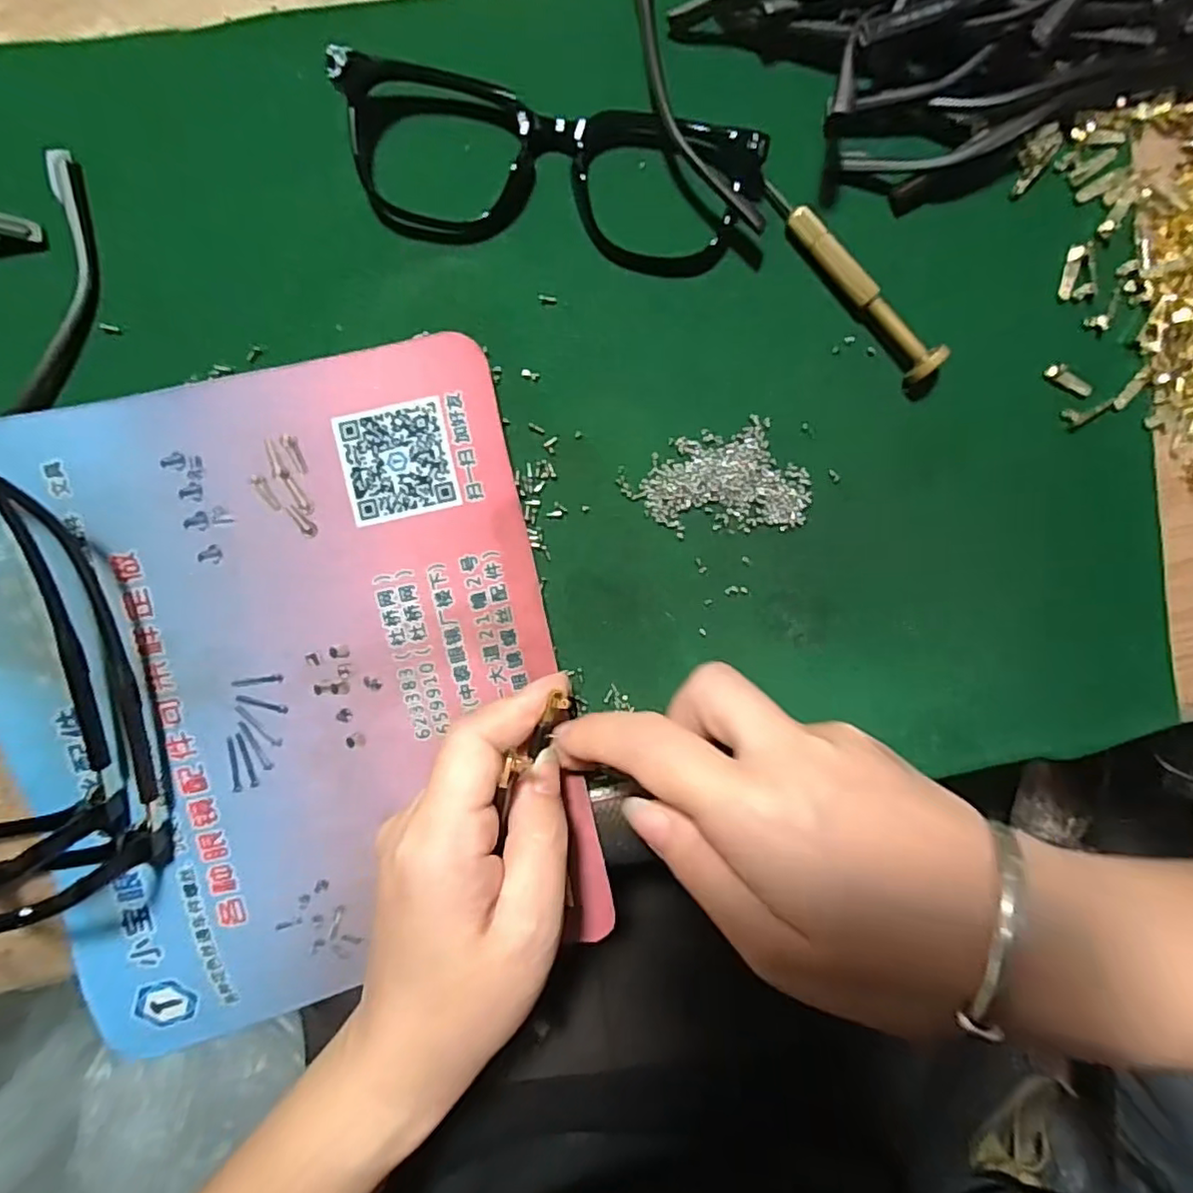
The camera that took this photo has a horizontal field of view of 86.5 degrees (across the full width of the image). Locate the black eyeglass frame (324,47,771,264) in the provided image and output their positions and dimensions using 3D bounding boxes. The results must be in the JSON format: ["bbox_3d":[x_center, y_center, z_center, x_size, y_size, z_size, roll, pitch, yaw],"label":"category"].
[{"bbox_3d":[-0.014,-0.146,0.215,0.141,0.017,0.045,5,96,-5],"label":"black eyeglass frame"}]

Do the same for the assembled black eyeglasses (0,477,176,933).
[{"bbox_3d":[-0.236,0.039,0.203,0.156,0.042,0.160,-14,97,-3],"label":"assembled black eyeglasses"}]

